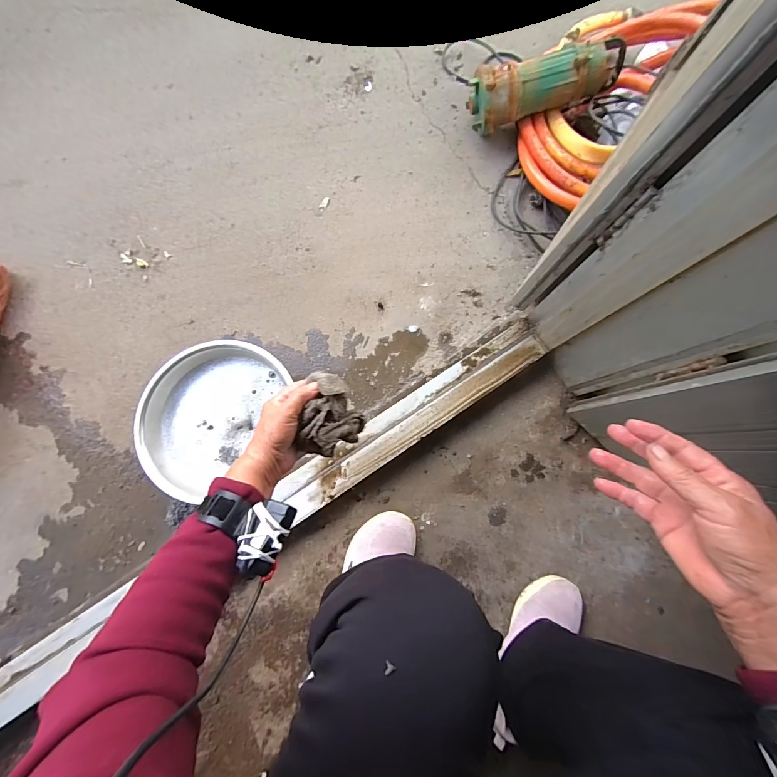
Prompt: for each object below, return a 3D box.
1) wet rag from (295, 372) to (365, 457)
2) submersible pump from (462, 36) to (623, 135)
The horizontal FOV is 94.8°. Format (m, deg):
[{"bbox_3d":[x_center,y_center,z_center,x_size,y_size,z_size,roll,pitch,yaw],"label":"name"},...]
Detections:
[{"bbox_3d":[-0.069,0.036,0.451,0.068,0.061,0.097,9,81,1],"label":"wet rag"},{"bbox_3d":[0.364,-0.705,0.831,0.337,0.113,0.110,-11,81,-2],"label":"submersible pump"}]

